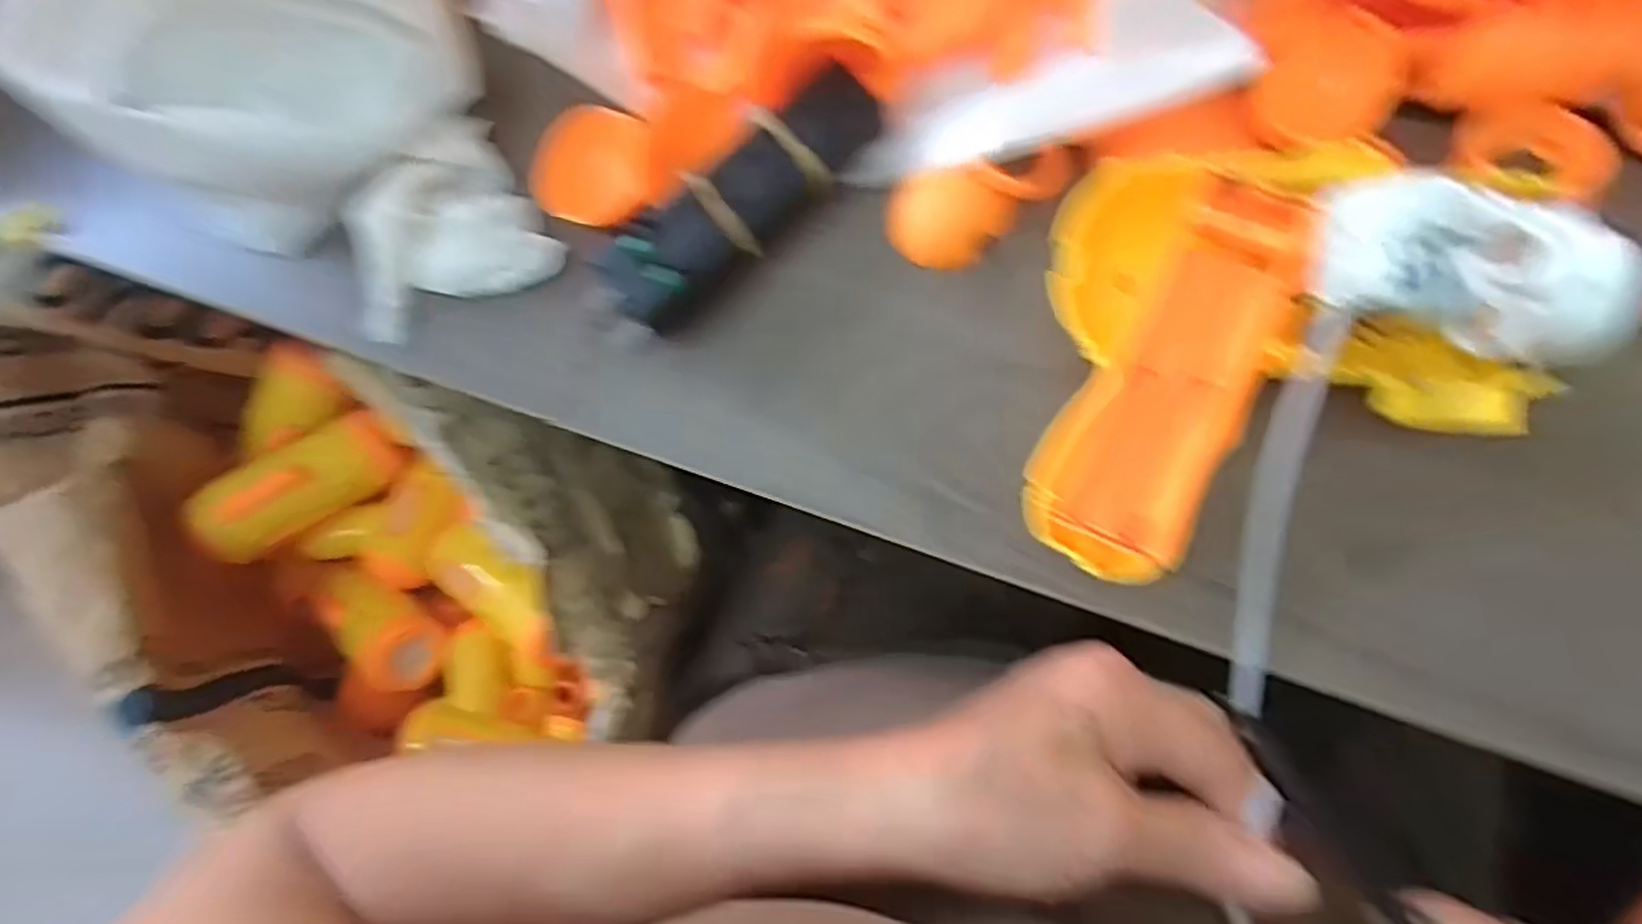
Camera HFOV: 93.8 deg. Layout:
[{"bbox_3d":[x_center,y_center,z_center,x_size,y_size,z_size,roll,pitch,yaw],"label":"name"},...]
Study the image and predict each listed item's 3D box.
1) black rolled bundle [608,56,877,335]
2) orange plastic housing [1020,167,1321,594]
[{"bbox_3d":[-0.027,-0.090,0.262,0.108,0.019,0.031,-39,78,2],"label":"black rolled bundle"},{"bbox_3d":[0.105,-0.022,0.233,0.048,0.029,0.116,30,87,12],"label":"orange plastic housing"}]

